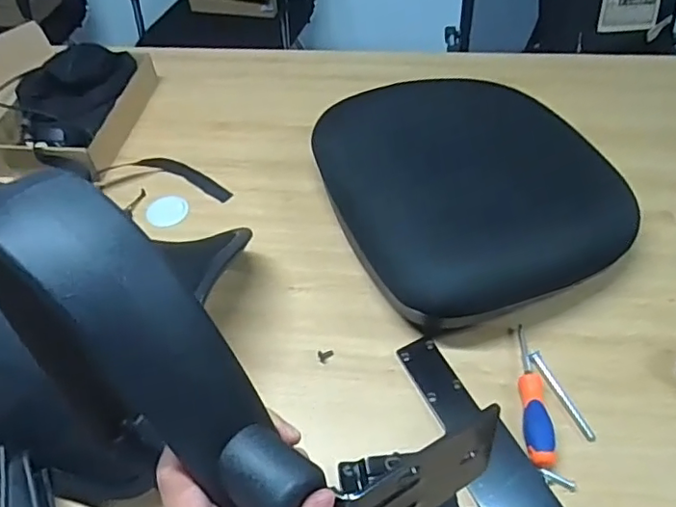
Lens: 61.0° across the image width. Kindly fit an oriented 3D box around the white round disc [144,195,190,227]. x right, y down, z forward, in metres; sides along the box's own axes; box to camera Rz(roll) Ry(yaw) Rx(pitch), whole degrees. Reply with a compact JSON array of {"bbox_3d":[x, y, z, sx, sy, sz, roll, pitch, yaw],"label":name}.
[{"bbox_3d":[-0.280,-0.071,0.937,0.063,0.004,0.064,-2,49,2],"label":"white round disc"}]

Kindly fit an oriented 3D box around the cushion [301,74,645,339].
[{"bbox_3d":[0.193,-0.102,0.849,0.373,0.136,0.377,-18,51,-12],"label":"cushion"}]

